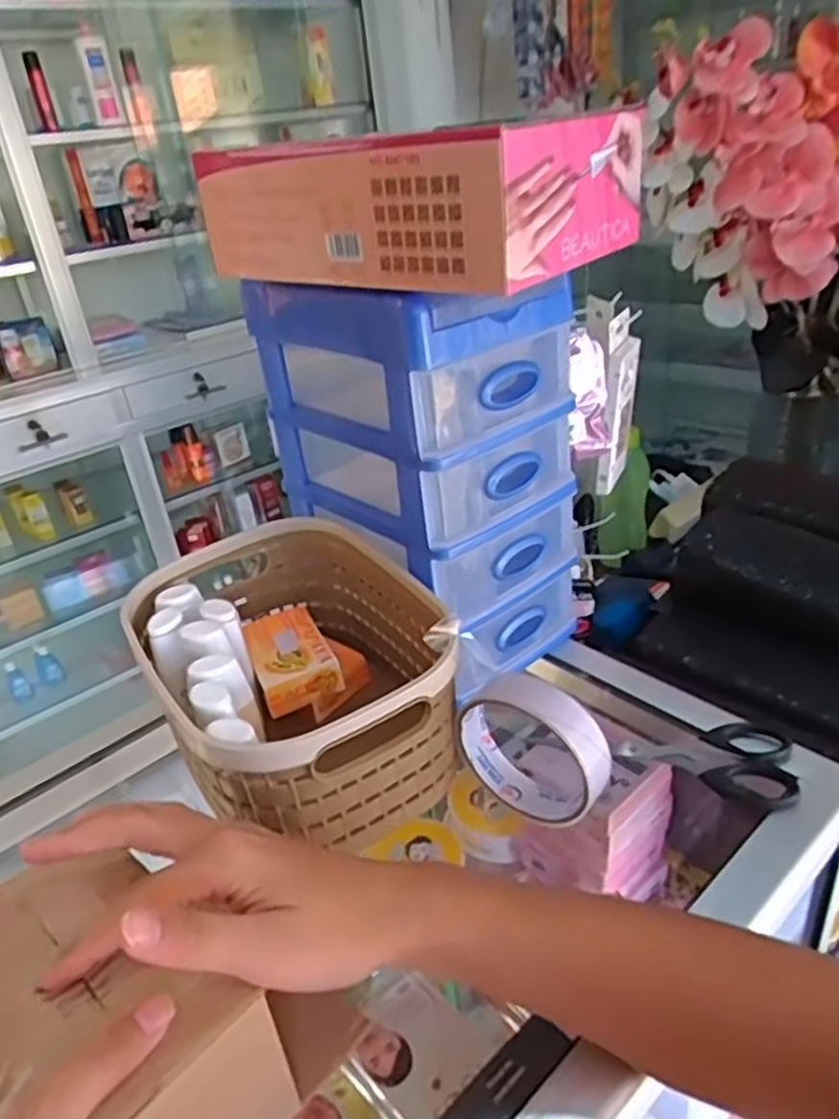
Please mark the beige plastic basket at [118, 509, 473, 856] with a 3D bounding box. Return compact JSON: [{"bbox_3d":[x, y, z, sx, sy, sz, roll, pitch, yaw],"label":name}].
[{"bbox_3d":[-0.079,0.073,0.479,0.156,0.101,0.214,-23,32,-26],"label":"beige plastic basket"}]

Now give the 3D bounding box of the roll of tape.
[{"bbox_3d":[0.062,0.104,0.422,0.083,0.083,0.023,15,36,35],"label":"roll of tape"}]

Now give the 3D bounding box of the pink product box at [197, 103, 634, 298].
[{"bbox_3d":[0.004,-0.201,0.431,0.198,0.064,0.148,18,37,38],"label":"pink product box"}]

